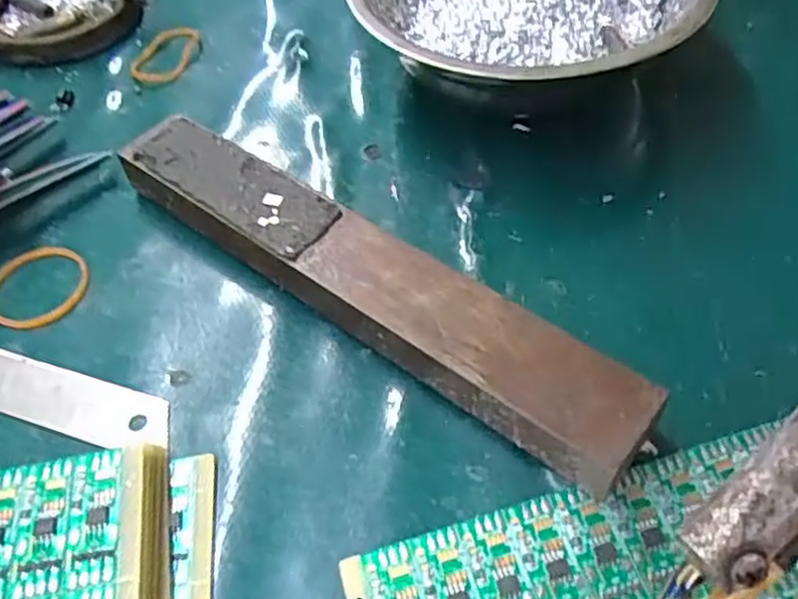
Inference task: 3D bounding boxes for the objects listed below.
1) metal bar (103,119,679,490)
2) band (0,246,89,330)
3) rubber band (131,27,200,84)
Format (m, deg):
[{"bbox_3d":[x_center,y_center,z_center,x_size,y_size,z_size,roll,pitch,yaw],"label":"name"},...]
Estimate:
[{"bbox_3d":[-0.015,-0.005,0.213,0.184,0.019,0.033,32,62,25],"label":"metal bar"},{"bbox_3d":[-0.117,-0.005,0.231,0.032,0.004,0.033,-2,53,2],"label":"band"},{"bbox_3d":[-0.100,-0.107,0.310,0.023,0.004,0.038,11,55,13],"label":"rubber band"}]

